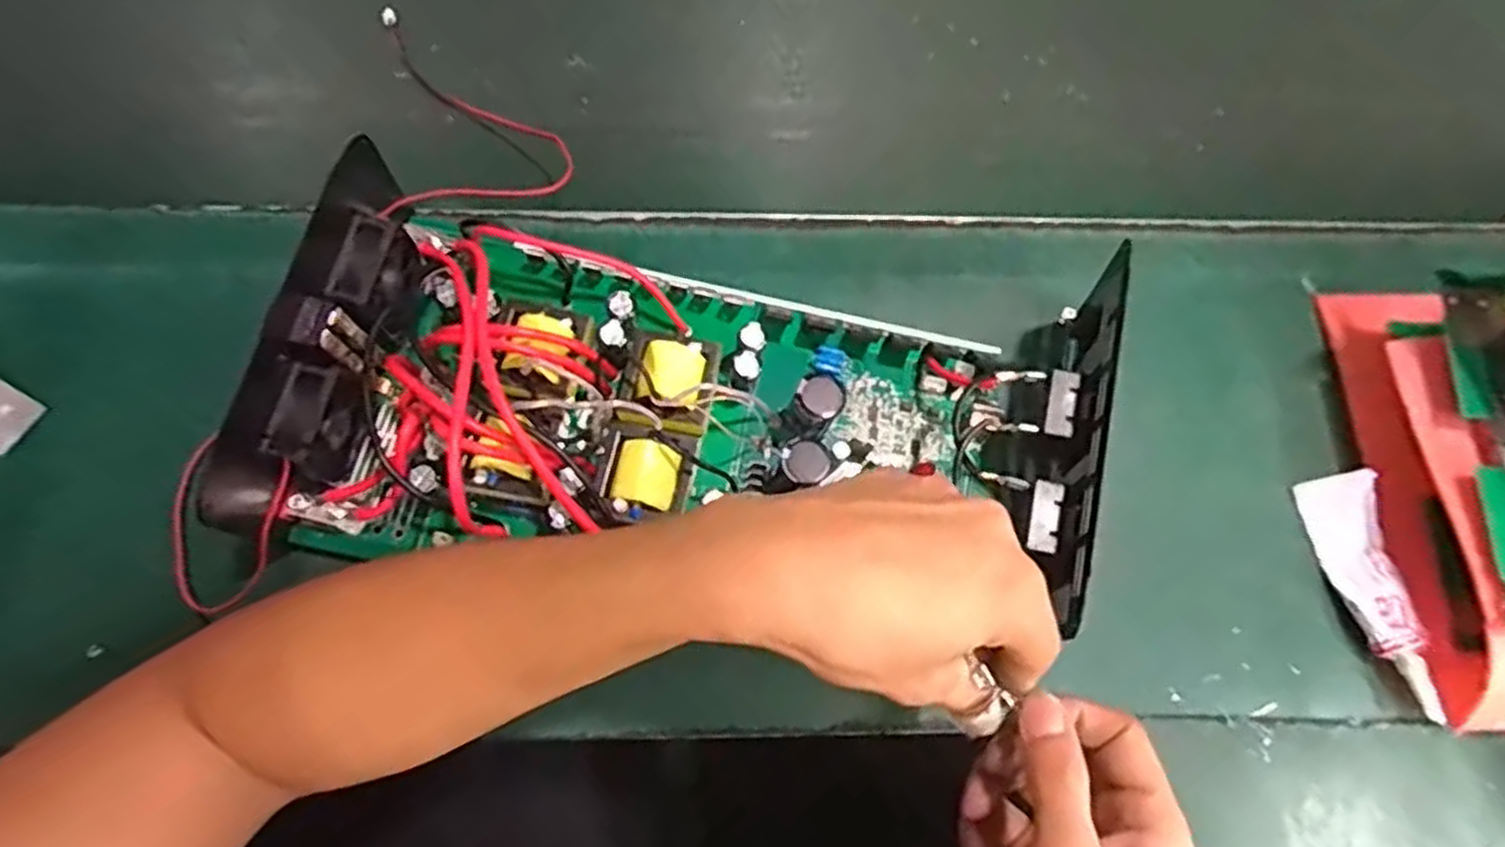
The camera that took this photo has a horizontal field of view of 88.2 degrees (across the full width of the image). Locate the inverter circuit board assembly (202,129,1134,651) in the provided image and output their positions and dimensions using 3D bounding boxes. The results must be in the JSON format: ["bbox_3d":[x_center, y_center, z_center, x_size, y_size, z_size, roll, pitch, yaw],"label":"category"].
[{"bbox_3d":[-0.035,-0.010,0.375,0.380,0.088,0.185,7,71,0],"label":"inverter circuit board assembly"}]

